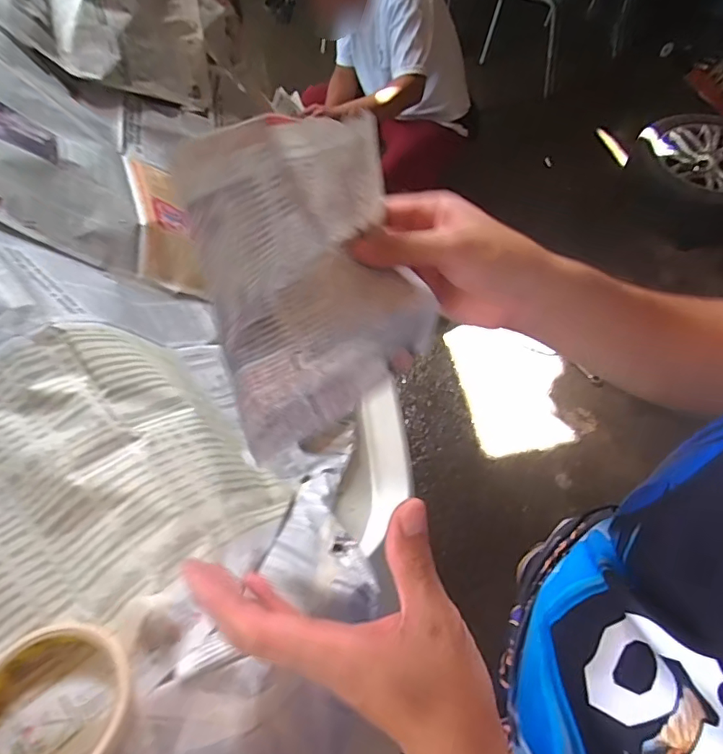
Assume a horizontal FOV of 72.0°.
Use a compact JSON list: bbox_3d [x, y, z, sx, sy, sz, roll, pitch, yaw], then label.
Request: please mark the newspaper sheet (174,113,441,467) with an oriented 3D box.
[{"bbox_3d":[-0.021,-0.049,0.295,0.040,0.187,0.146,22,43,37],"label":"newspaper sheet"}]

